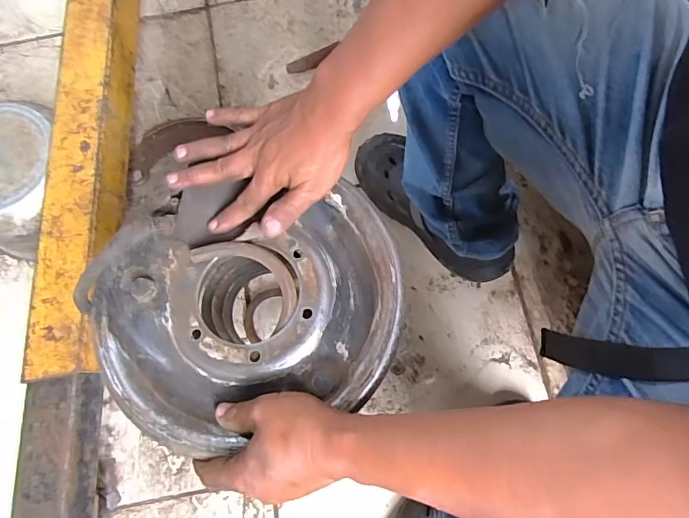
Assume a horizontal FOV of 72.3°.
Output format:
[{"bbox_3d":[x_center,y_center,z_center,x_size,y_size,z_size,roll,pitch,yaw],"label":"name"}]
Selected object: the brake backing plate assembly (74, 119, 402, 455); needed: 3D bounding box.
[{"bbox_3d":[-0.088,0.023,0.414,0.262,0.050,0.263,0,76,0],"label":"brake backing plate assembly"}]

